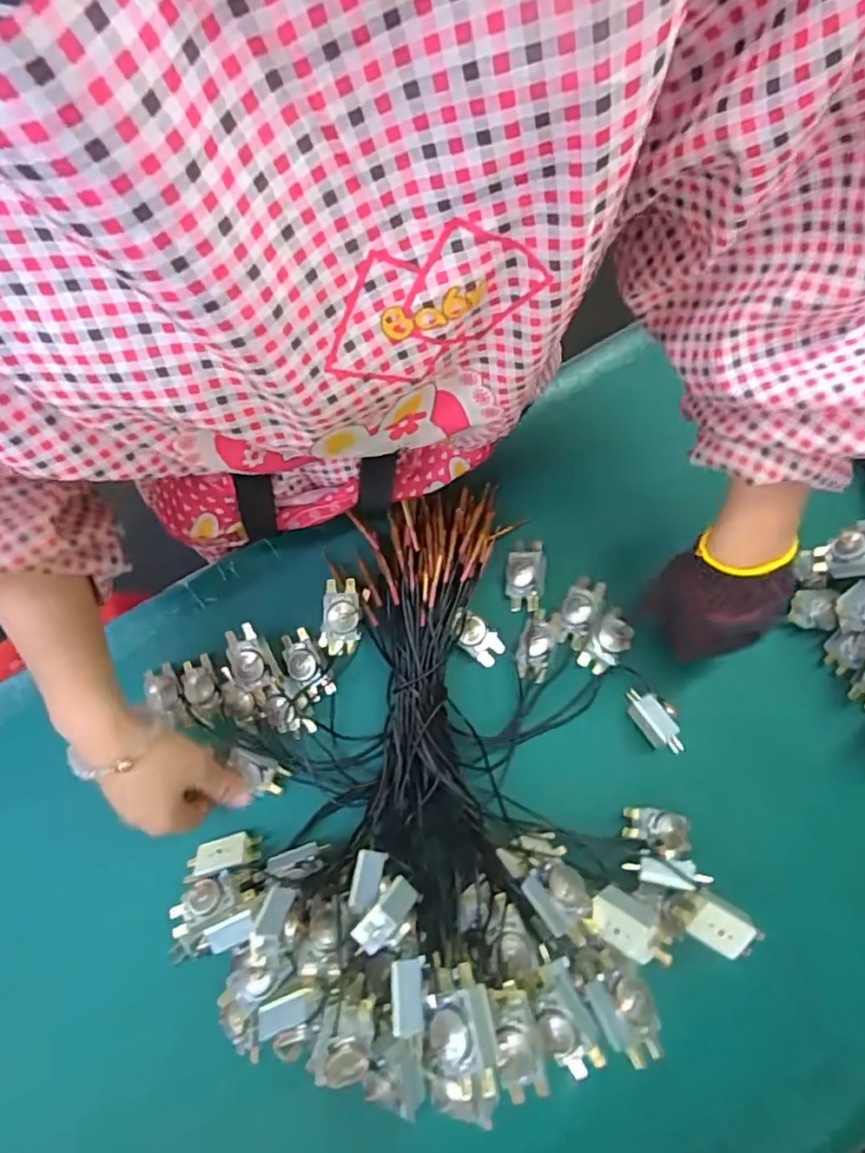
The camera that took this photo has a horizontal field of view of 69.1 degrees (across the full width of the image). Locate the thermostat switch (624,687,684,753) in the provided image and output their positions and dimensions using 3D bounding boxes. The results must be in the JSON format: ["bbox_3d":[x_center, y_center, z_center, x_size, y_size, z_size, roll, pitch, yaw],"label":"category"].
[{"bbox_3d":[0.181,0.116,0.509,0.028,0.028,0.057,-34,80,-7],"label":"thermostat switch"}]

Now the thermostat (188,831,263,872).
[{"bbox_3d":[-0.160,0.216,0.485,0.053,0.020,0.026,-12,41,-14],"label":"thermostat"}]

